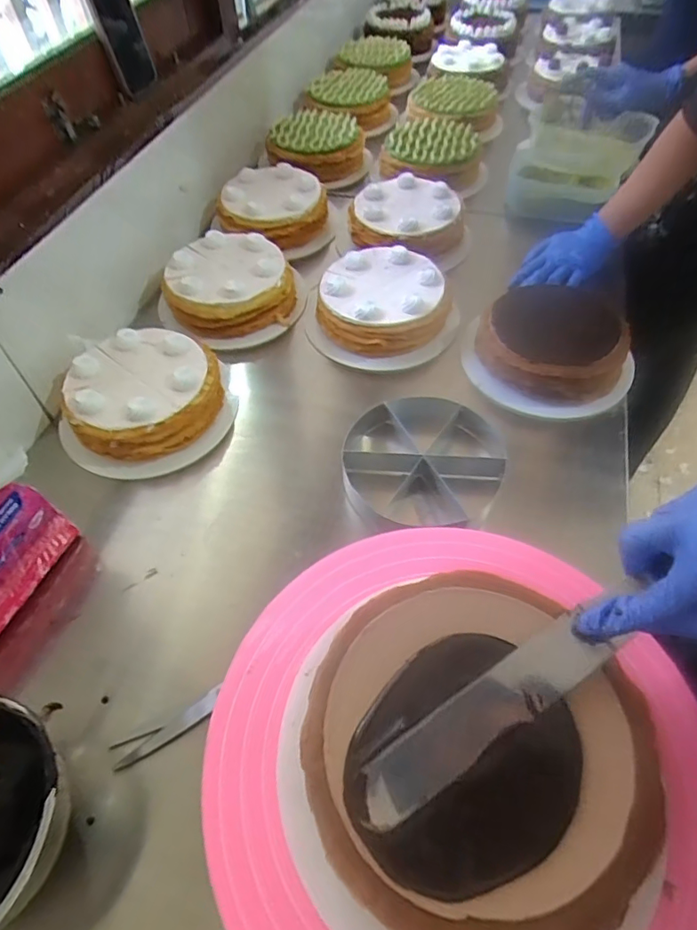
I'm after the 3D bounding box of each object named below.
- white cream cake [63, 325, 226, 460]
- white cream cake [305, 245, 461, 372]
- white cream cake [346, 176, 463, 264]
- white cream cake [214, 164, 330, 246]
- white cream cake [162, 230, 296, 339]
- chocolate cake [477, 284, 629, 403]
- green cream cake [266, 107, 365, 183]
[{"bbox_3d":[-0.240,-0.084,0.635,0.171,0.076,0.165,-1,53,1],"label":"white cream cake"},{"bbox_3d":[0.048,-0.216,0.727,0.196,0.069,0.181,-1,53,1],"label":"white cream cake"},{"bbox_3d":[0.091,-0.382,0.832,0.176,0.052,0.177,6,54,6],"label":"white cream cake"},{"bbox_3d":[-0.120,-0.420,0.854,0.169,0.057,0.154,2,54,3],"label":"white cream cake"},{"bbox_3d":[-0.166,-0.253,0.762,0.172,0.076,0.168,9,54,9],"label":"white cream cake"},{"bbox_3d":[0.251,-0.153,0.669,0.172,0.062,0.169,10,54,9],"label":"chocolate cake"},{"bbox_3d":[-0.058,-0.609,1.008,0.176,0.063,0.176,-2,53,2],"label":"green cream cake"}]

